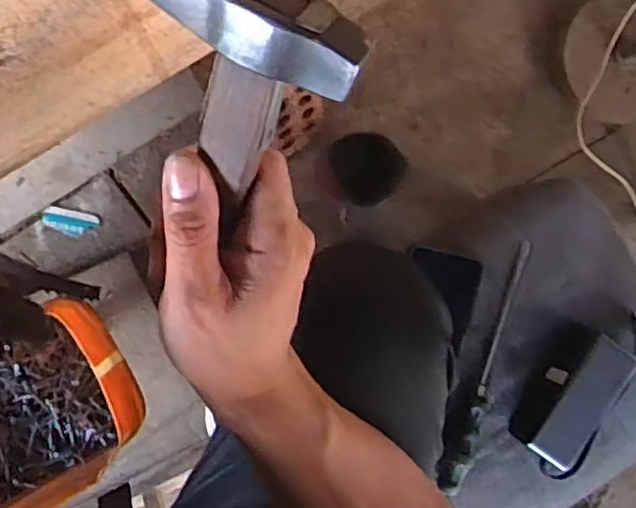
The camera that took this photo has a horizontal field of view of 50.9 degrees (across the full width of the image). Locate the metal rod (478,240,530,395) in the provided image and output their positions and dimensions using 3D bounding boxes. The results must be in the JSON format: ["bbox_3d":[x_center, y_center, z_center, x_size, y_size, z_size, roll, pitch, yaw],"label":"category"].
[{"bbox_3d":[0.183,0.063,0.660,0.010,0.009,0.156,17,91,-7],"label":"metal rod"}]

